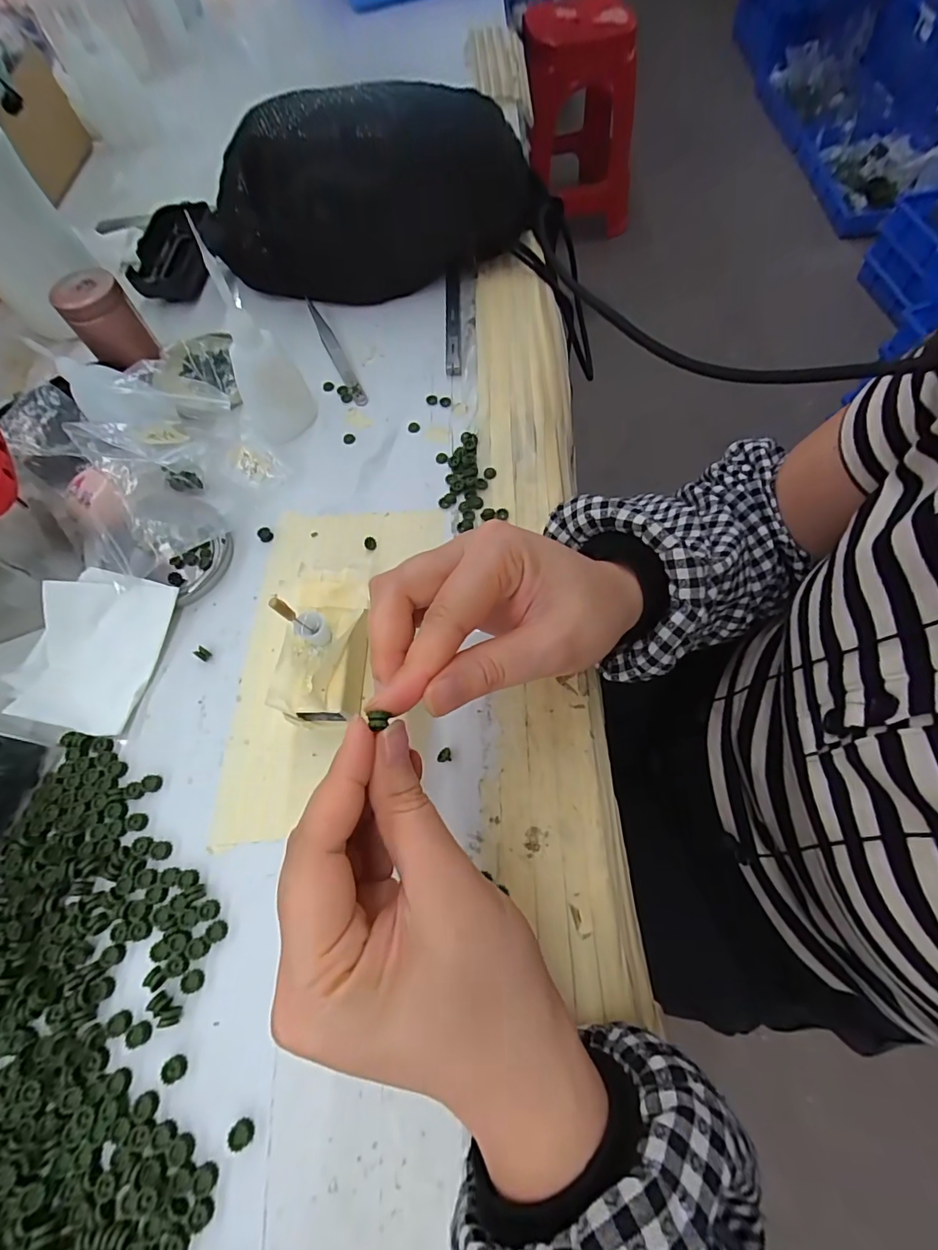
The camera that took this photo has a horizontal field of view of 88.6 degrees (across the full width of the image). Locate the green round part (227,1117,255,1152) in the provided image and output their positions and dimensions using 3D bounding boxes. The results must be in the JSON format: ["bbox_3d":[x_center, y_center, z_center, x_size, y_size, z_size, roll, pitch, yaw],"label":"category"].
[{"bbox_3d":[-0.092,0.204,0.193,0.009,0.006,0.008,35,72,16],"label":"green round part"}]

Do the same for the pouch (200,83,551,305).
[{"bbox_3d":[-0.075,-0.329,0.366,0.262,0.111,0.067,-8,68,1],"label":"pouch"}]

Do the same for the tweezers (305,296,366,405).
[{"bbox_3d":[-0.107,-0.217,0.379,0.011,0.005,0.126,-25,68,-9],"label":"tweezers"}]

